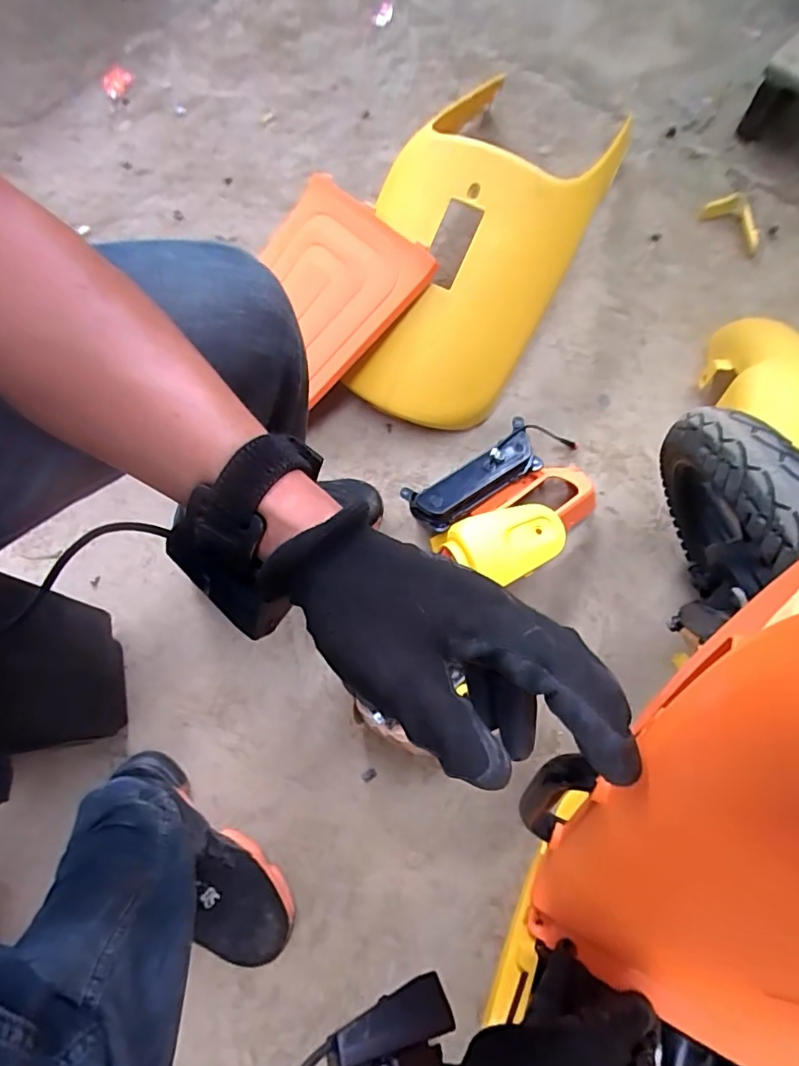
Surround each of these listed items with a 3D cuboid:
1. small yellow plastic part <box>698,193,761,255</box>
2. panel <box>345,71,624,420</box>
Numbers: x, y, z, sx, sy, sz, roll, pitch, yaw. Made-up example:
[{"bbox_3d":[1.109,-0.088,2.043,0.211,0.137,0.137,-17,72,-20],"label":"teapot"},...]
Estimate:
[{"bbox_3d":[0.569,-0.525,0.882,0.081,0.024,0.108,-43,77,-11],"label":"small yellow plastic part"},{"bbox_3d":[0.083,-0.380,0.744,0.292,0.207,0.411,23,75,7],"label":"panel"}]

